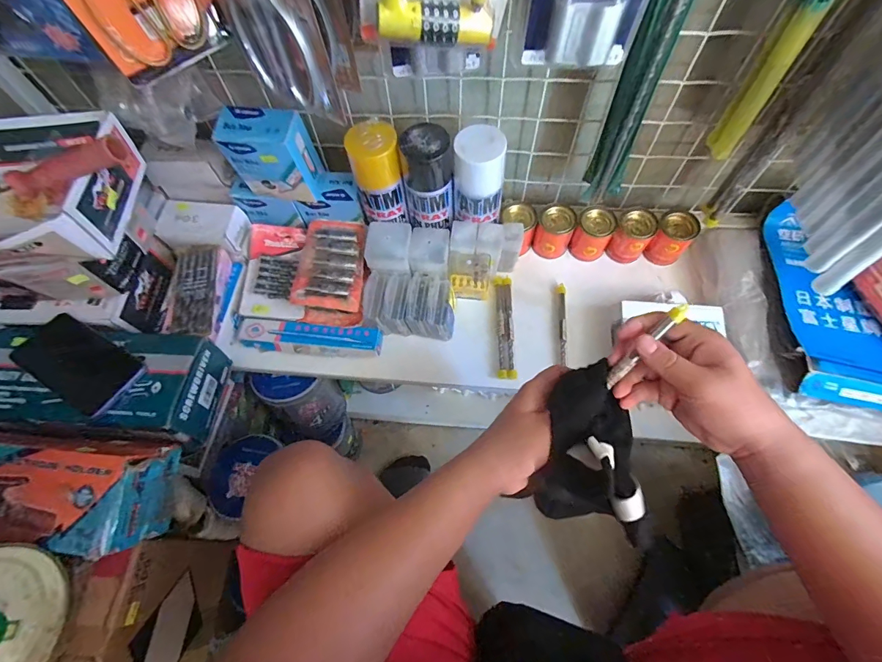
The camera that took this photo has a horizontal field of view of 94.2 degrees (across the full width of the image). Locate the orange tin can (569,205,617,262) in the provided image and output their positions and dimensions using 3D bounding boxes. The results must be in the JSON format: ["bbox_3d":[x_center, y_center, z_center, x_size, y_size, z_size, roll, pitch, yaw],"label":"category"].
[{"bbox_3d":[0.228,-0.145,0.616,0.049,0.069,0.046,25,67,15],"label":"orange tin can"}]

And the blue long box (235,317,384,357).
[{"bbox_3d":[-0.190,0.010,0.594,0.203,0.024,0.041,3,63,4],"label":"blue long box"}]

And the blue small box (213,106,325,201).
[{"bbox_3d":[-0.218,-0.227,0.533,0.097,0.112,0.060,8,64,7],"label":"blue small box"}]

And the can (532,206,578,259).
[{"bbox_3d":[0.172,-0.147,0.621,0.051,0.069,0.045,17,65,12],"label":"can"}]

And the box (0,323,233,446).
[{"bbox_3d":[-0.429,0.063,0.515,0.295,0.077,0.125,3,63,5],"label":"box"}]

